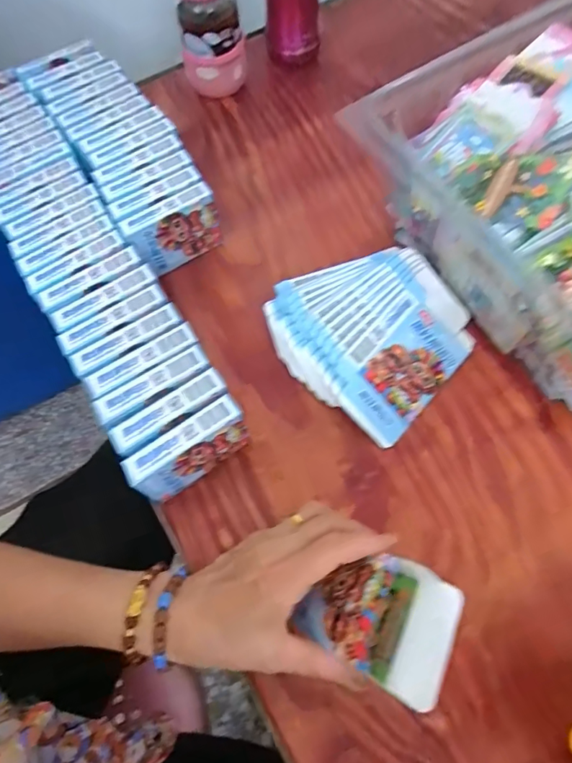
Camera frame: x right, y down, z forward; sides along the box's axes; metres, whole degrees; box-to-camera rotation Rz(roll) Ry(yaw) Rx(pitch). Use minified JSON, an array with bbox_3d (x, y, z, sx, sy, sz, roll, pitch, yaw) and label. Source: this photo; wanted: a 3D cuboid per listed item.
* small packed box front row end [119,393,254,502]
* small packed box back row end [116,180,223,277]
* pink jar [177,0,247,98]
[{"bbox_3d":[-0.074,0.058,0.382,0.092,0.069,0.025,-33,68,-11],"label":"small packed box front row end"},{"bbox_3d":[-0.111,-0.146,0.477,0.090,0.067,0.024,-32,67,-11],"label":"small packed box back row end"},{"bbox_3d":[-0.088,-0.405,0.551,0.071,0.145,0.055,-12,65,-2],"label":"pink jar"}]

